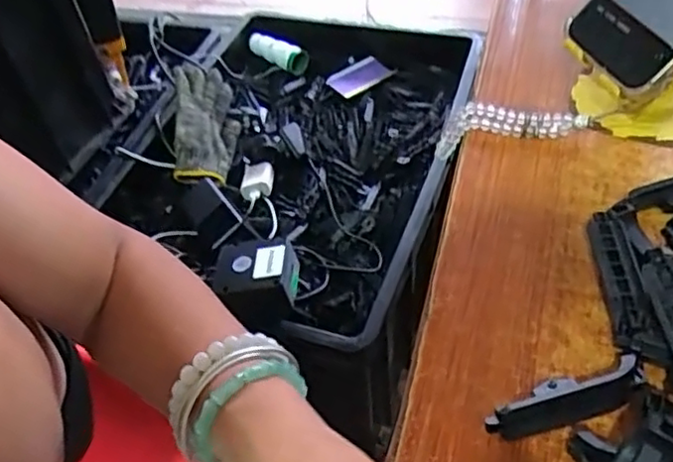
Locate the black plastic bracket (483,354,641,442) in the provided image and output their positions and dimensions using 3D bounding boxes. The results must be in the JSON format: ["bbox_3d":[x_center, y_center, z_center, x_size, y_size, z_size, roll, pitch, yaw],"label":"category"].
[{"bbox_3d":[0.102,0.075,0.291,0.073,0.020,0.019,-15,48,-7],"label":"black plastic bracket"}]

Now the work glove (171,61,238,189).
[{"bbox_3d":[-0.187,-0.161,0.934,0.078,0.080,0.215,-6,48,2],"label":"work glove"}]

